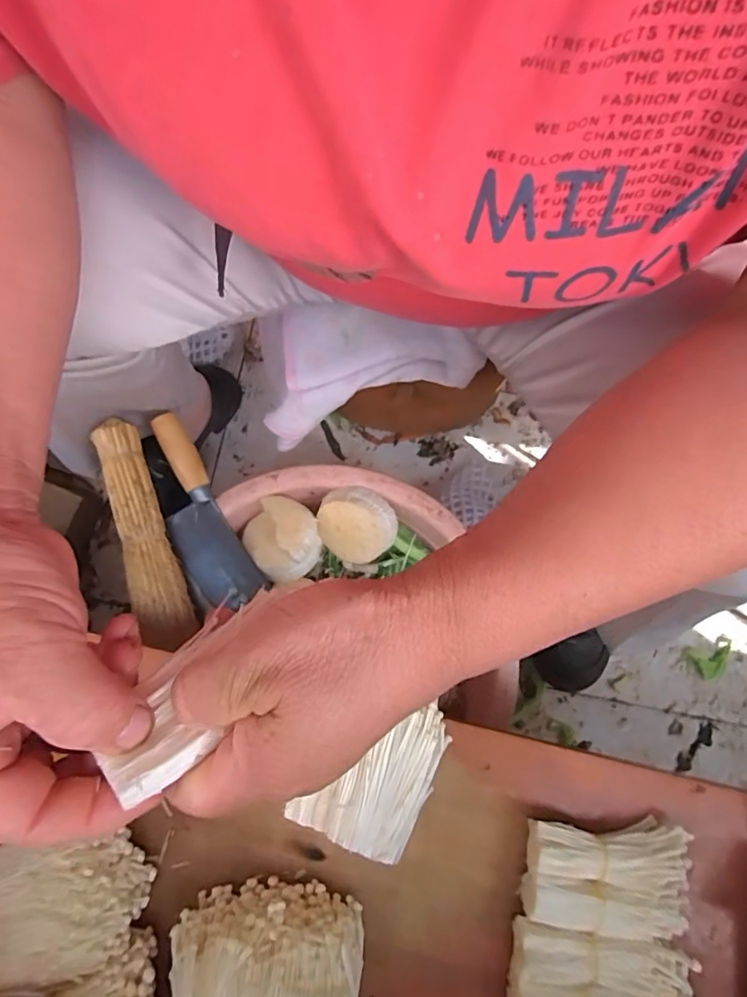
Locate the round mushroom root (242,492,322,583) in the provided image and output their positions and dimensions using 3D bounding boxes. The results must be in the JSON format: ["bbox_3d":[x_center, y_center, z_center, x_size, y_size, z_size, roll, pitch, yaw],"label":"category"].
[{"bbox_3d":[-0.099,0.041,0.542,0.078,0.051,0.086,-43,80,-8],"label":"round mushroom root"}]

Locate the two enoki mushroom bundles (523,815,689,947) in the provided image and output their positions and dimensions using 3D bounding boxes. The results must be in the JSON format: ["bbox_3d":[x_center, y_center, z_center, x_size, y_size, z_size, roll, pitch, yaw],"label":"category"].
[{"bbox_3d":[0.167,0.271,0.364,0.115,0.027,0.065,3,78,1],"label":"two enoki mushroom bundles"}]

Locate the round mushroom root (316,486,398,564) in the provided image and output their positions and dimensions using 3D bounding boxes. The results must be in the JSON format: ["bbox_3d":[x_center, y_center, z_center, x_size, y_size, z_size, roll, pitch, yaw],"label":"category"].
[{"bbox_3d":[-0.018,0.031,0.560,0.083,0.027,0.079,8,116,16],"label":"round mushroom root"}]

